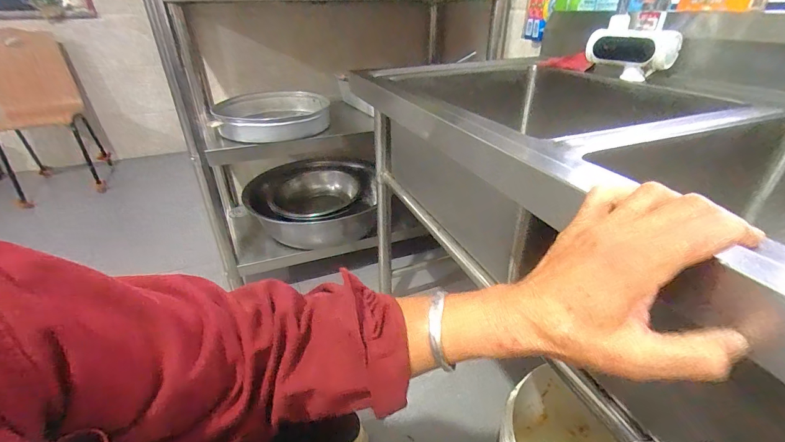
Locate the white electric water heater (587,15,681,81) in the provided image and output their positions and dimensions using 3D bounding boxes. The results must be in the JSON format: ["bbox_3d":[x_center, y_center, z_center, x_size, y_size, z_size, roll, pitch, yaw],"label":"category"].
[{"bbox_3d":[0.470,-0.340,0.713,0.061,0.100,0.153,-17,34,-26],"label":"white electric water heater"}]

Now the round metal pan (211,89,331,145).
[{"bbox_3d":[-0.385,-0.338,1.152,0.334,0.072,0.348,-9,32,-14],"label":"round metal pan"}]

